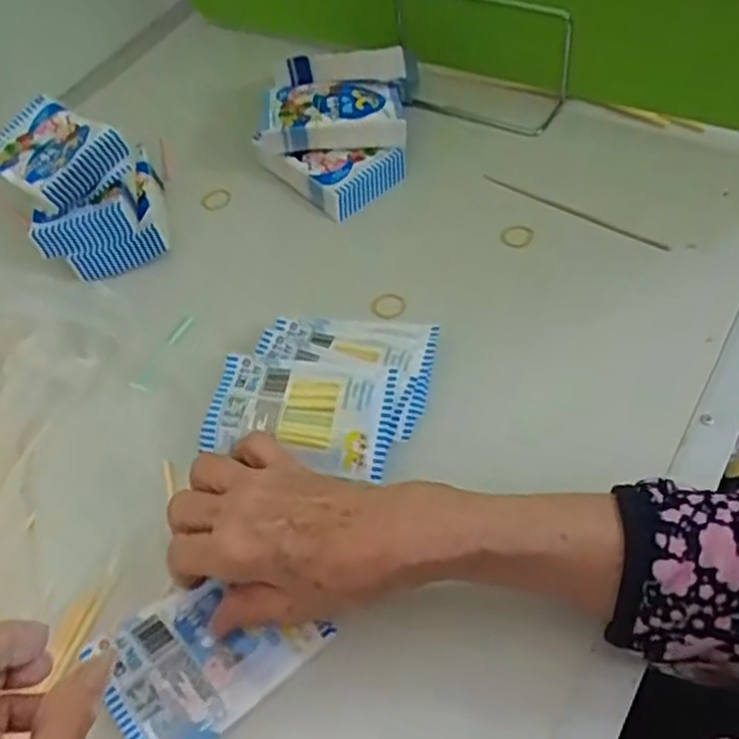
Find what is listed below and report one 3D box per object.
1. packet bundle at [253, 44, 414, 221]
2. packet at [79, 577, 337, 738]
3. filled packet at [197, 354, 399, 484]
[{"bbox_3d":[-0.028,-0.181,0.569,0.116,0.061,0.130,-1,55,7],"label":"packet bundle"},{"bbox_3d":[-0.080,0.138,0.366,0.100,0.015,0.072,-35,60,-19],"label":"packet"},{"bbox_3d":[-0.040,0.022,0.424,0.106,0.019,0.063,8,56,9],"label":"filled packet"}]

